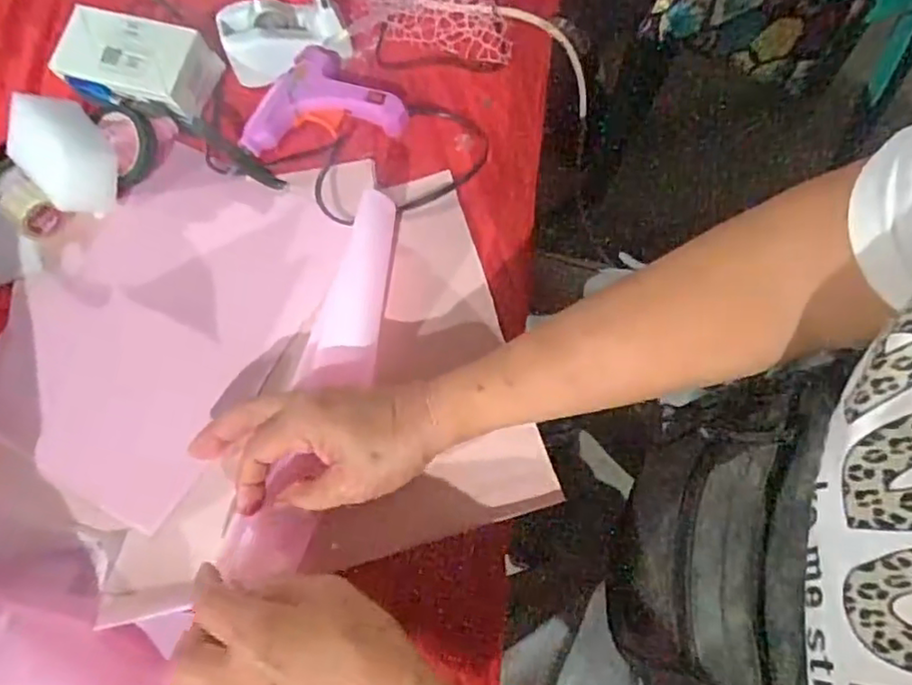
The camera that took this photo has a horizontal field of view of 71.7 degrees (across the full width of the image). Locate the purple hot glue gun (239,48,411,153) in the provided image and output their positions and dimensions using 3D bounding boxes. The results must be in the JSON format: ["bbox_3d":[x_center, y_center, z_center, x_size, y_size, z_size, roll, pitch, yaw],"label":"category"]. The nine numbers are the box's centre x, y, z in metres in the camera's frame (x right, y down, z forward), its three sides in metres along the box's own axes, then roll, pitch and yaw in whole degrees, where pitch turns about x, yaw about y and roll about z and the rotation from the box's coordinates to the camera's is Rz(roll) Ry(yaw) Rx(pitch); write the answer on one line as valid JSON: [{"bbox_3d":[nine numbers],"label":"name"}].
[{"bbox_3d":[-0.106,-0.194,0.503,0.125,0.029,0.076,-9,68,-3],"label":"purple hot glue gun"}]

